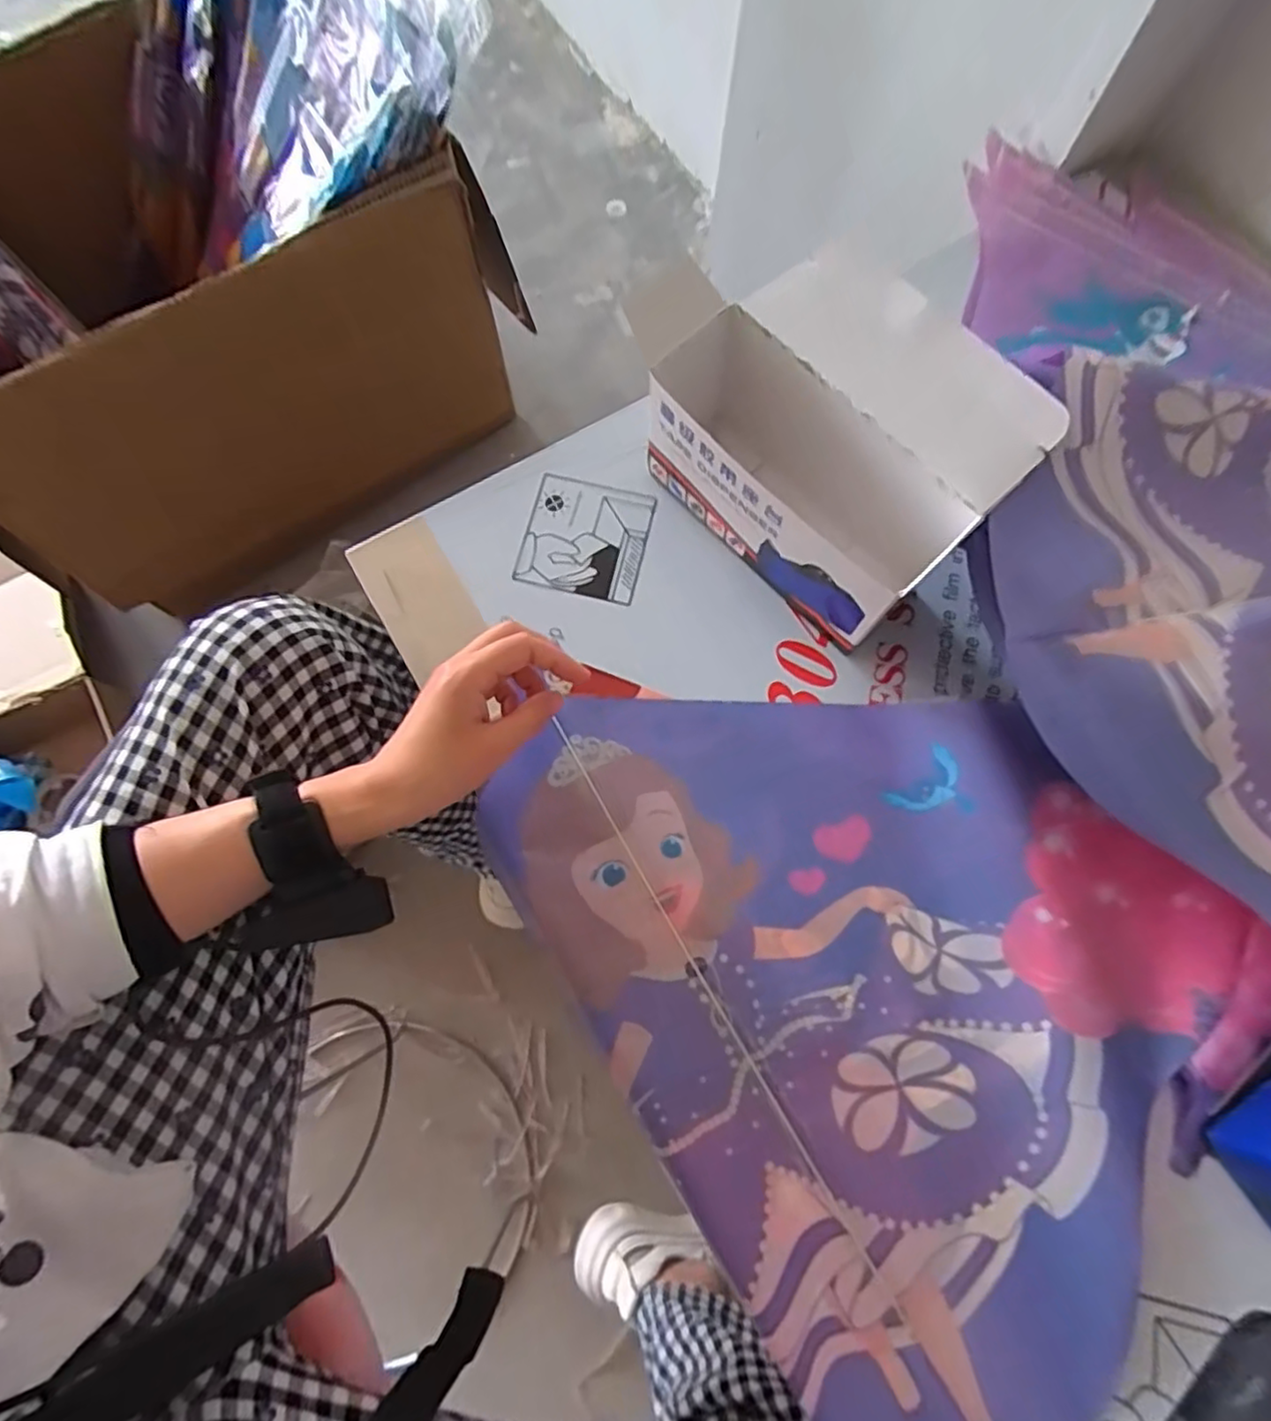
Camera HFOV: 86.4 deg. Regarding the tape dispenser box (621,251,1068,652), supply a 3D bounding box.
[{"bbox_3d":[0.132,-0.177,0.463,0.163,0.118,0.219,-42,79,-11],"label":"tape dispenser box"}]

